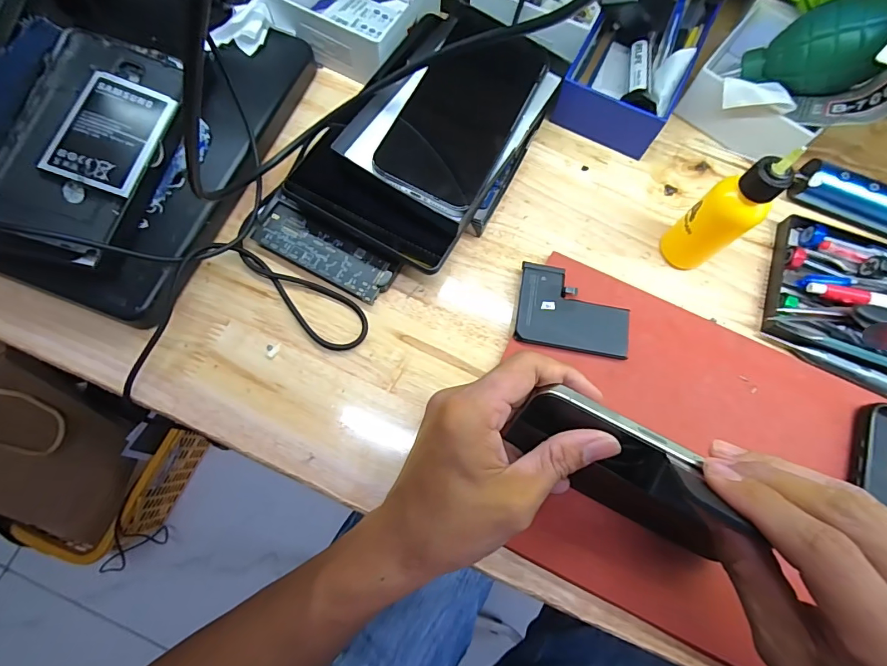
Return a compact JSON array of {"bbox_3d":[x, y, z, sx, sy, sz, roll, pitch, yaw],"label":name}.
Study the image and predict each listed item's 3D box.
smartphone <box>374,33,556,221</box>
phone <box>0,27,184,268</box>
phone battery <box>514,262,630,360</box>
[{"bbox_3d":[0.016,-0.162,0.304,0.075,0.006,0.158,25,77,5],"label":"smartphone"},{"bbox_3d":[-0.233,-0.128,0.278,0.083,0.015,0.158,18,72,-12],"label":"phone"},{"bbox_3d":[0.090,-0.016,0.295,0.075,0.004,0.058,10,76,1],"label":"phone battery"}]

